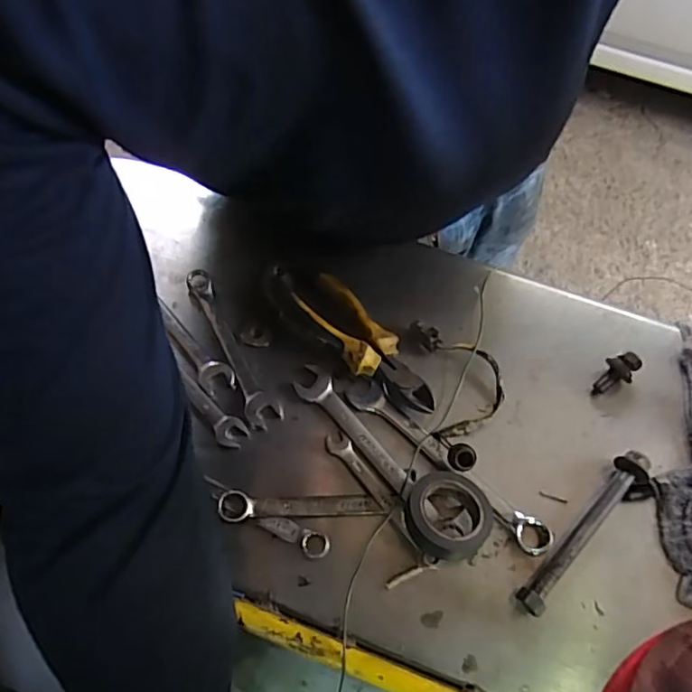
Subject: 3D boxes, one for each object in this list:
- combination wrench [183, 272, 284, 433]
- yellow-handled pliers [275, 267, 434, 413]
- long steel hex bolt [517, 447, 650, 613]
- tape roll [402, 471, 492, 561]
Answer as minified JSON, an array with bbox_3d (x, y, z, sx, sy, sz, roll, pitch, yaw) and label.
[{"bbox_3d":[-0.090,-0.002,0.453,0.024,0.004,0.142,-25,67,-12],"label":"combination wrench"},{"bbox_3d":[0.005,-0.011,0.451,0.040,0.022,0.164,-37,70,-16],"label":"yellow-handled pliers"},{"bbox_3d":[0.164,0.128,0.400,0.018,0.019,0.135,41,71,17],"label":"long steel hex bolt"},{"bbox_3d":[0.068,0.114,0.393,0.055,0.033,0.055,6,65,3],"label":"tape roll"}]

